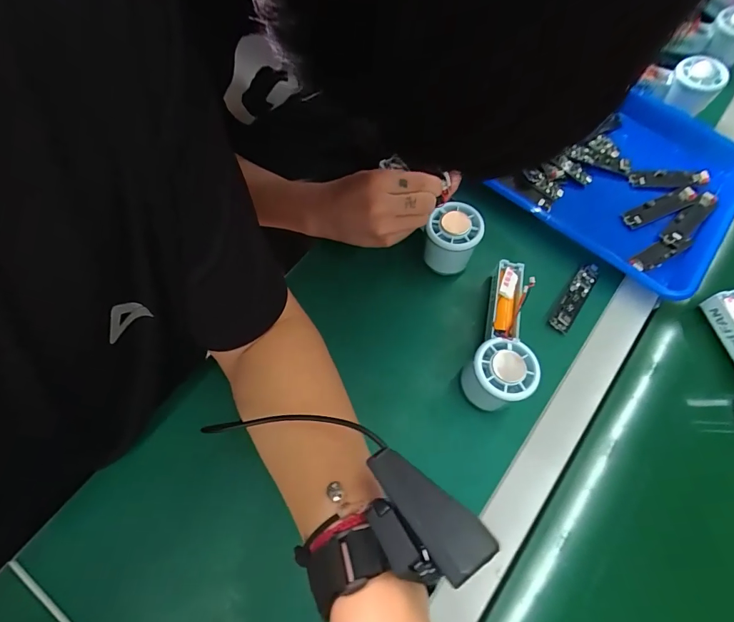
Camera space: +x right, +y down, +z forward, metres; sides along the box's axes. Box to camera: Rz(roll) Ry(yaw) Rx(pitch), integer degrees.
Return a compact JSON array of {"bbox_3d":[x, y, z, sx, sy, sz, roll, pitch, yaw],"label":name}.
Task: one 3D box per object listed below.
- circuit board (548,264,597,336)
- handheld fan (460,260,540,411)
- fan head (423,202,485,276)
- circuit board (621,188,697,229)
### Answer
[{"bbox_3d":[0.228,-0.016,0.437,0.022,0.010,0.091,34,70,10],"label":"circuit board"},{"bbox_3d":[0.136,0.019,0.391,0.057,0.052,0.153,18,68,4],"label":"handheld fan"},{"bbox_3d":[0.088,-0.073,0.424,0.052,0.060,0.061,27,69,7],"label":"fan head"},{"bbox_3d":[0.350,-0.125,0.477,0.097,0.005,0.020,-22,71,-12],"label":"circuit board"}]

